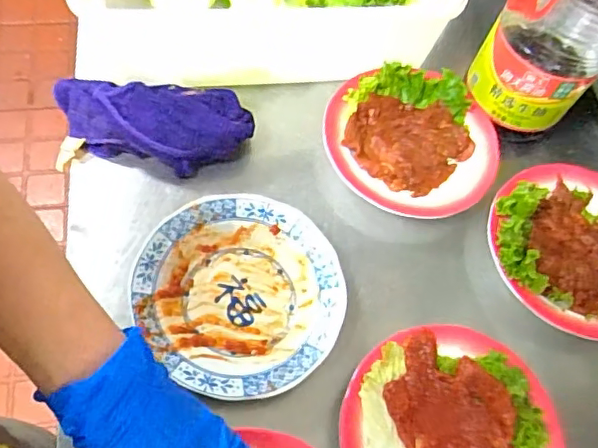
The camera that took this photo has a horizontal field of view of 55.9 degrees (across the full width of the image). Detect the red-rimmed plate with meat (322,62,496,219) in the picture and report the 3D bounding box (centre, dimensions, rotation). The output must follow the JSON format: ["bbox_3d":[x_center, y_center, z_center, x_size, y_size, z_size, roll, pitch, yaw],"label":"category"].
[{"bbox_3d":[0.108,-0.081,0.546,0.164,0.029,0.150,3,63,-6],"label":"red-rimmed plate with meat"}]

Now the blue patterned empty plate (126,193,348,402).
[{"bbox_3d":[-0.045,0.054,0.464,0.165,0.036,0.163,3,63,-6],"label":"blue patterned empty plate"}]

